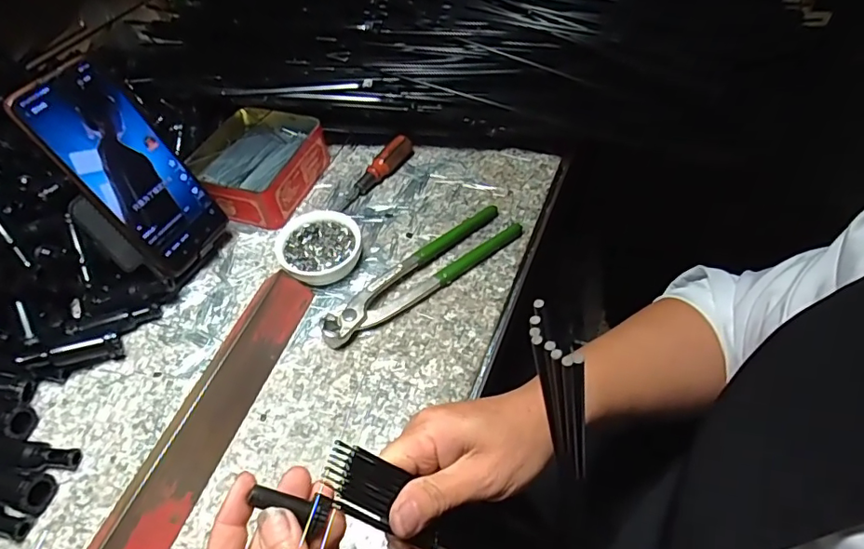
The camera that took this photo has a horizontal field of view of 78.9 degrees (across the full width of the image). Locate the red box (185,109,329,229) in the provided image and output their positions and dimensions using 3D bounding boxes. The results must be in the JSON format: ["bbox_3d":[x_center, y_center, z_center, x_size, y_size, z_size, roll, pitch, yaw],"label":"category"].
[{"bbox_3d":[-0.174,-0.112,0.527,0.110,0.039,0.133,10,52,12],"label":"red box"}]

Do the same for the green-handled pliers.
[{"bbox_3d":[-0.008,-0.002,0.448,0.198,0.017,0.043,-34,57,-22],"label":"green-handled pliers"}]

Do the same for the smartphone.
[{"bbox_3d":[-0.238,-0.083,0.415,0.009,0.164,0.080,-1,46,35],"label":"smartphone"}]

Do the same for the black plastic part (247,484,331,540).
[{"bbox_3d":[-0.068,0.113,0.254,0.037,0.012,0.017,23,53,-7],"label":"black plastic part"}]

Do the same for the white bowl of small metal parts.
[{"bbox_3d":[-0.099,-0.021,0.461,0.072,0.027,0.070,-2,51,2],"label":"white bowl of small metal parts"}]

